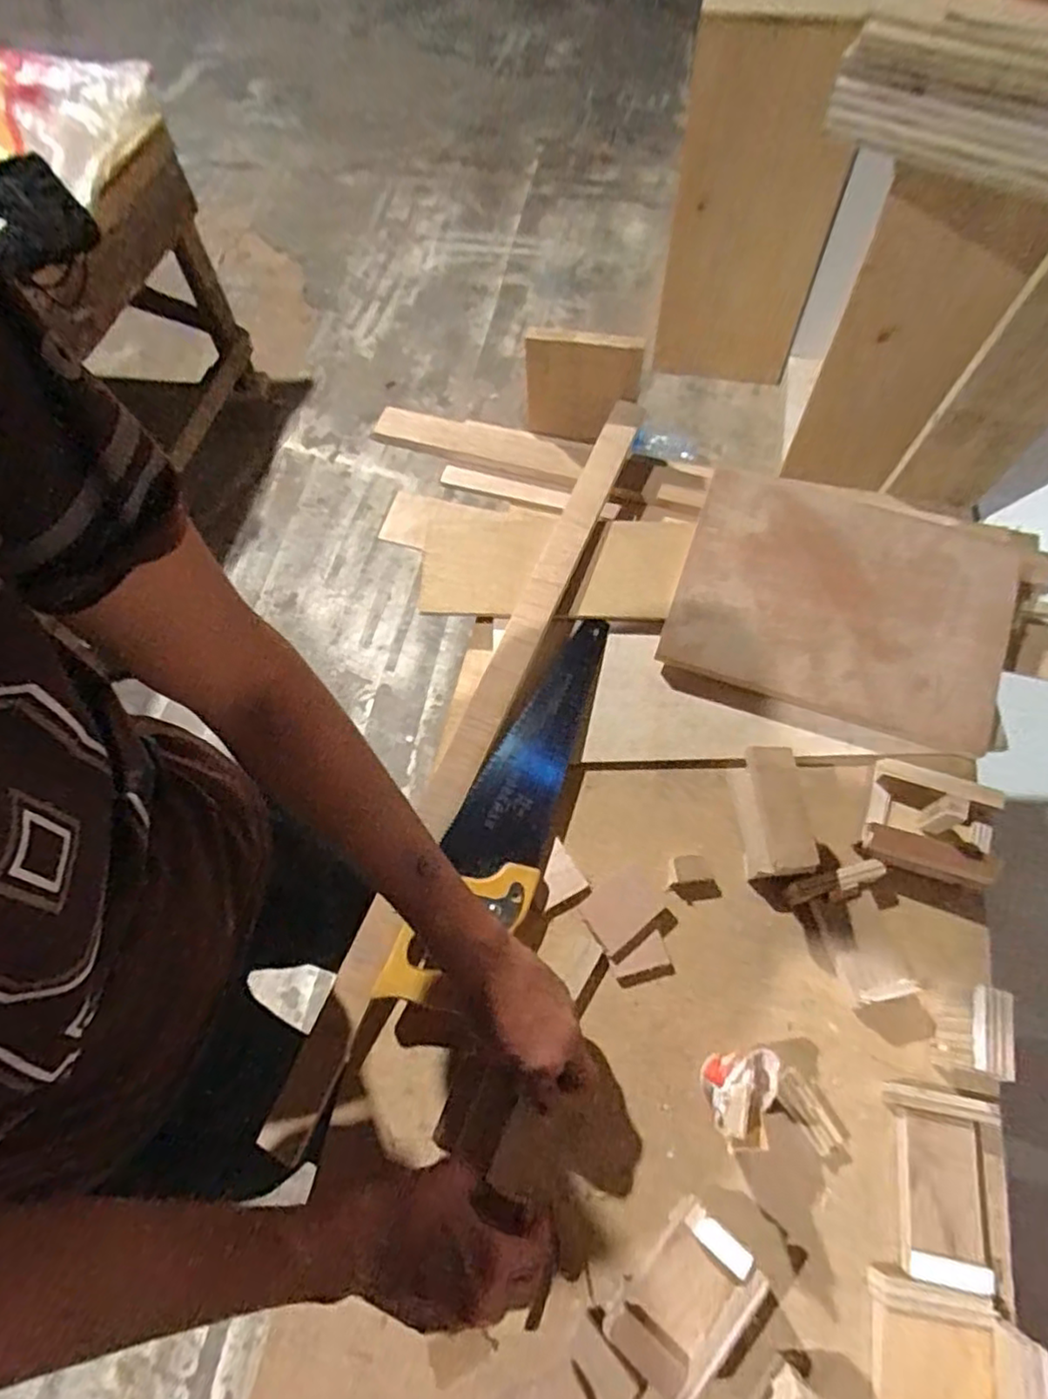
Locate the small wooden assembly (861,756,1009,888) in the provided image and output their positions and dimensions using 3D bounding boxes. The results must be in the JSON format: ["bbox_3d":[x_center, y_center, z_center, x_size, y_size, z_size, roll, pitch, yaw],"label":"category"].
[{"bbox_3d":[0.369,0.111,0.597,0.109,0.057,0.090,22,68,10],"label":"small wooden assembly"}]

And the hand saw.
[{"bbox_3d":[-0.006,0.092,0.636,0.089,0.030,0.400,21,67,10],"label":"hand saw"}]

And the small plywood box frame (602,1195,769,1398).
[{"bbox_3d":[0.113,0.421,0.464,0.065,0.059,0.105,41,72,17],"label":"small plywood box frame"}]

